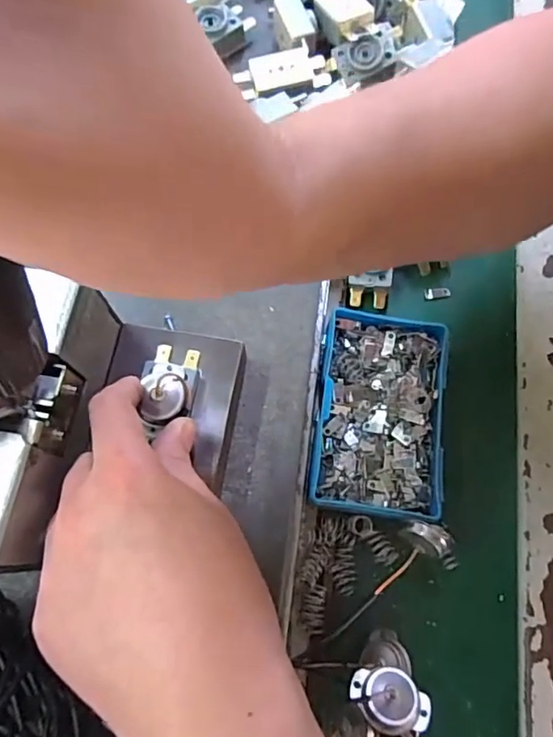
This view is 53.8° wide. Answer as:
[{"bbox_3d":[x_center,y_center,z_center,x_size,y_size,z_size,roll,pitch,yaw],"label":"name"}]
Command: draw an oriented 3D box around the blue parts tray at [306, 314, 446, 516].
[{"bbox_3d":[0.060,0.026,0.321,0.070,0.029,0.116,8,71,2],"label":"blue parts tray"}]

